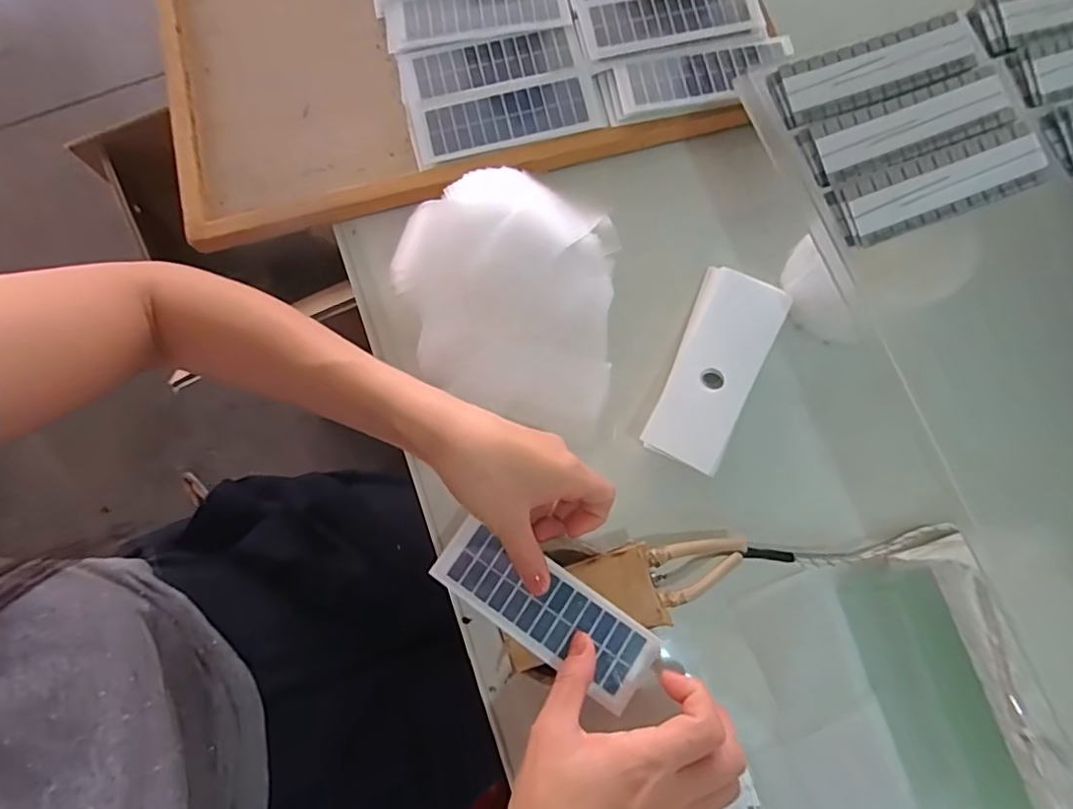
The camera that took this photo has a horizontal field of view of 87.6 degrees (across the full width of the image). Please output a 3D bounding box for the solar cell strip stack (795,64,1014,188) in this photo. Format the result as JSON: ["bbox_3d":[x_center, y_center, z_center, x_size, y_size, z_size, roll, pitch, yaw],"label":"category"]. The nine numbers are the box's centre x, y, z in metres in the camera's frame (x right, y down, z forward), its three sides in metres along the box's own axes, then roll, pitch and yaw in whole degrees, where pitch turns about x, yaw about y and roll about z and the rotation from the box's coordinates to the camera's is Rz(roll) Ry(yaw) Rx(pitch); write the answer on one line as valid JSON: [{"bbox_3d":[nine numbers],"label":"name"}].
[{"bbox_3d":[0.235,-0.175,0.354,0.128,0.012,0.041,-18,77,-4],"label":"solar cell strip stack"}]

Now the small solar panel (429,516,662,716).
[{"bbox_3d":[0.005,0.130,0.351,0.145,0.005,0.052,29,78,8],"label":"small solar panel"}]

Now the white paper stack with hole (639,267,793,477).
[{"bbox_3d":[0.128,-0.025,0.408,0.058,0.030,0.149,24,79,7],"label":"white paper stack with hole"}]

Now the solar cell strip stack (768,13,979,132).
[{"bbox_3d":[0.219,-0.215,0.363,0.127,0.016,0.040,-19,77,-3],"label":"solar cell strip stack"}]

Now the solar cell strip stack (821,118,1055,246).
[{"bbox_3d":[0.249,-0.136,0.346,0.130,0.015,0.043,-19,77,-4],"label":"solar cell strip stack"}]

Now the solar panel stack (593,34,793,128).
[{"bbox_3d":[0.129,-0.259,0.445,0.158,0.011,0.049,-12,77,-1],"label":"solar panel stack"}]

